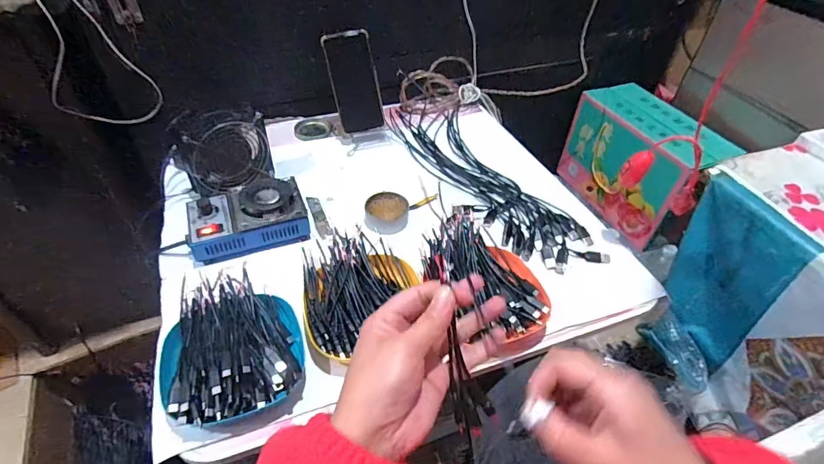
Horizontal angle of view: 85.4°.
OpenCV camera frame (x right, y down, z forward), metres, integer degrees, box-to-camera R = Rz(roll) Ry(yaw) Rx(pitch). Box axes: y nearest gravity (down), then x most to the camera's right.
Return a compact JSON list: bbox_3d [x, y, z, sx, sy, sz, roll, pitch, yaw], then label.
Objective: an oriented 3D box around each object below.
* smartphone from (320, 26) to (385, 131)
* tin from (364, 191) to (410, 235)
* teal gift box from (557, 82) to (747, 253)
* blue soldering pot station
[{"bbox_3d":[-0.099,-0.259,0.779,0.079,0.164,0.011,-14,25,-9],"label":"smartphone"},{"bbox_3d":[-0.036,-0.024,0.653,0.063,0.031,0.069,1,45,-2],"label":"tin"},{"bbox_3d":[0.528,-0.161,1.067,0.147,0.256,0.321,-19,49,-20],"label":"teal gift box"},{"bbox_3d":[-0.222,-0.022,0.607,0.151,0.054,0.103,-12,47,-14],"label":"blue soldering pot station"}]

